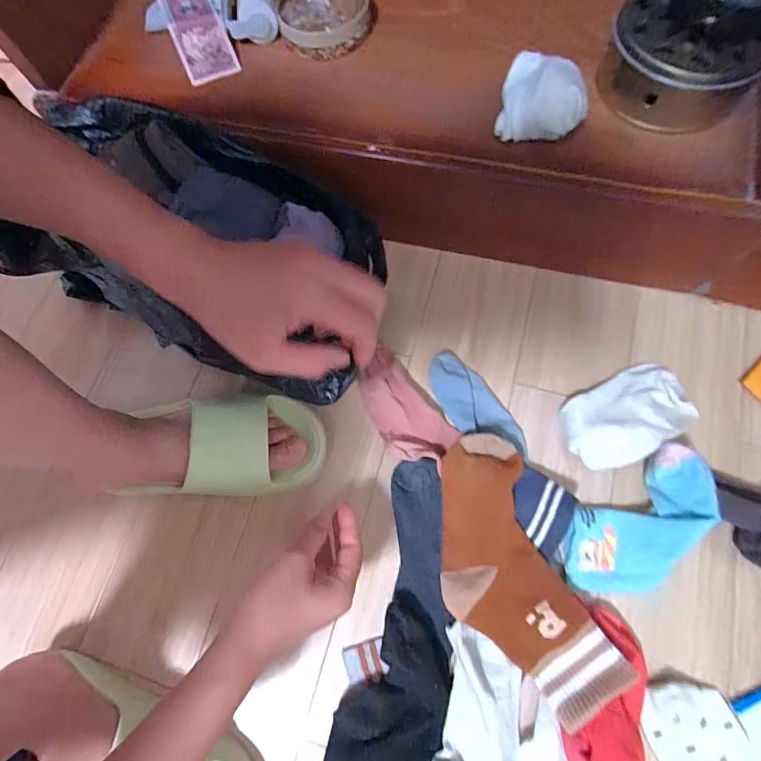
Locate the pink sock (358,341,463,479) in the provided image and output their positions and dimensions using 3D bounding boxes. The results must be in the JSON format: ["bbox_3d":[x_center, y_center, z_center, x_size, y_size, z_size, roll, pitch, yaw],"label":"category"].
[{"bbox_3d":[0.022,0.034,0.475,0.068,0.024,0.143,-37,74,-9],"label":"pink sock"}]

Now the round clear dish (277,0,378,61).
[{"bbox_3d":[-0.059,-0.410,0.474,0.109,0.040,0.092,-10,72,0],"label":"round clear dish"}]

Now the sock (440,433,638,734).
[{"bbox_3d":[0.118,0.183,0.409,0.120,0.039,0.251,-22,72,-5],"label":"sock"}]

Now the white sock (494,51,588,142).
[{"bbox_3d":[0.160,-0.279,0.415,0.082,0.053,0.074,8,74,6],"label":"white sock"}]

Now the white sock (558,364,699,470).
[{"bbox_3d":[0.266,0.037,0.454,0.141,0.039,0.083,-27,73,-6],"label":"white sock"}]

